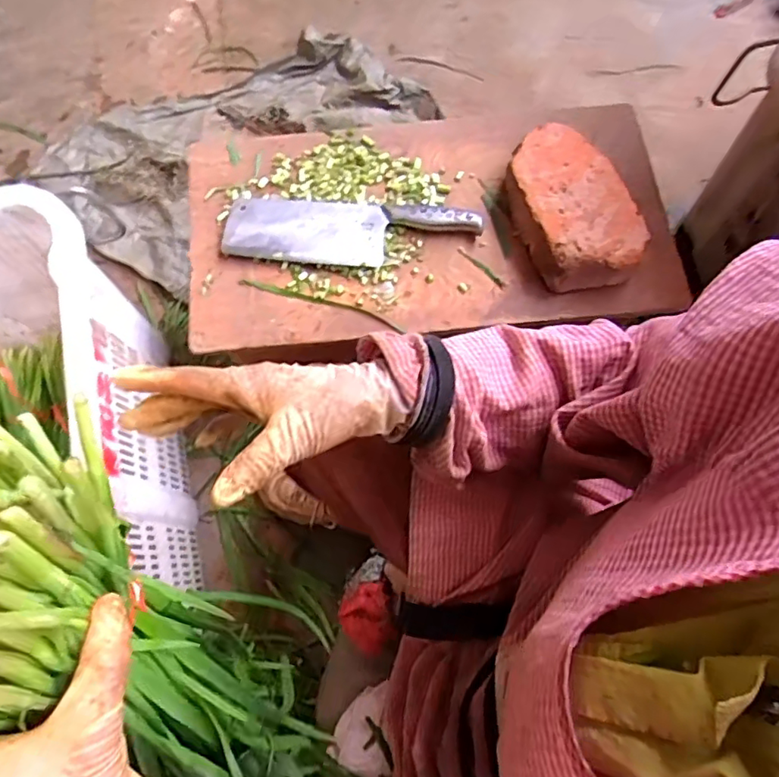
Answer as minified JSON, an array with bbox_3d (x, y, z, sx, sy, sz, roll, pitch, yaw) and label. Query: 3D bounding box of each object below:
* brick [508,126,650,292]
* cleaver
[{"bbox_3d":[0.212,-0.213,0.644,0.119,0.047,0.200,-21,75,-5],"label":"brick"},{"bbox_3d":[-0.046,-0.189,0.666,0.299,0.022,0.088,6,74,2],"label":"cleaver"}]

